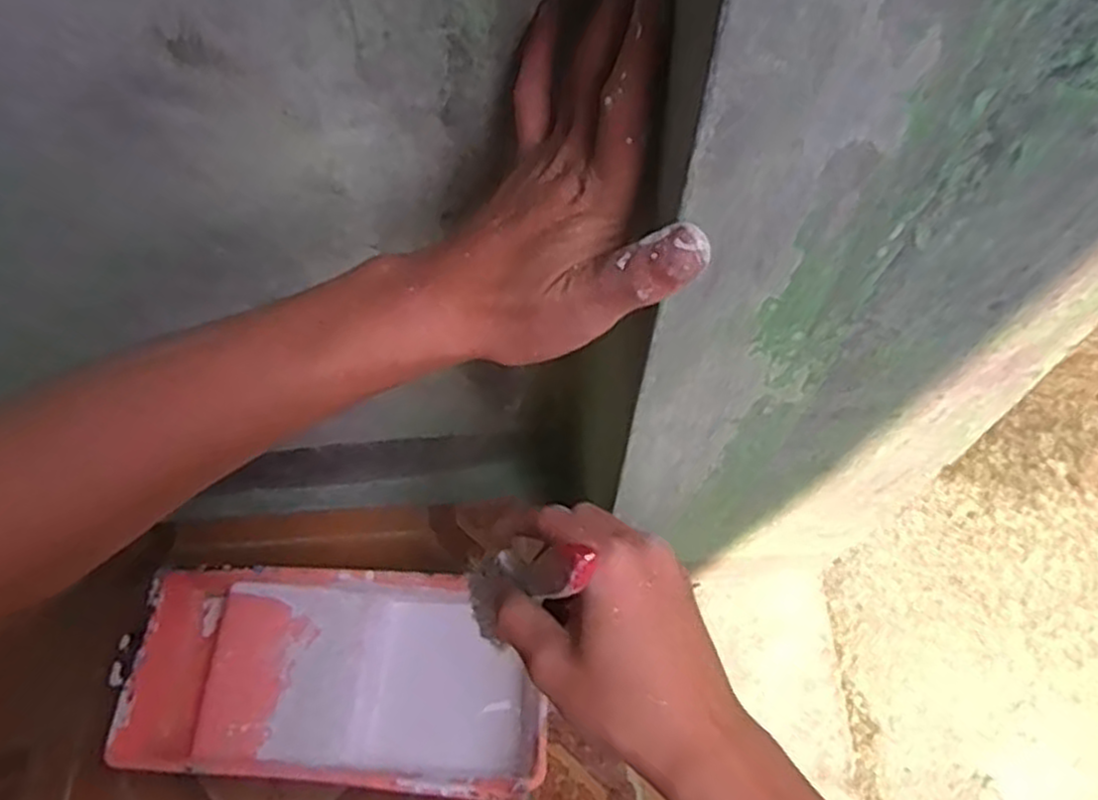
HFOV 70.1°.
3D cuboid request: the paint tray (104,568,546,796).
[{"bbox_3d":[-0.172,0.225,0.633,0.321,0.063,0.157,1,59,4],"label":"paint tray"}]

